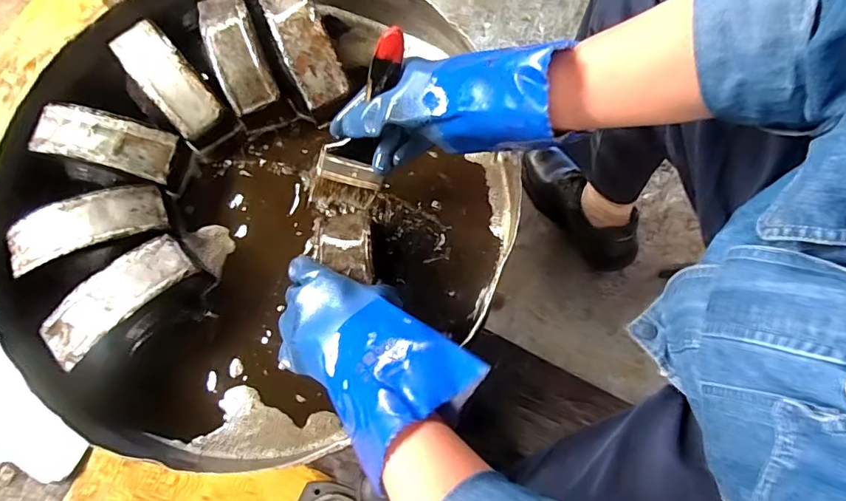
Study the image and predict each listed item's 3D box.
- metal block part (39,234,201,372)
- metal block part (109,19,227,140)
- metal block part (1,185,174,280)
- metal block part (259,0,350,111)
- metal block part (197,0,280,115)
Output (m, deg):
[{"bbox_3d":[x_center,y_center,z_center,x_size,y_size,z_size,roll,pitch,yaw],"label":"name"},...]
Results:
[{"bbox_3d":[-0.322,0.049,0.498,0.158,0.025,0.060,-39,78,-9],"label":"metal block part"},{"bbox_3d":[-0.309,-0.210,0.569,0.059,0.036,0.159,-41,78,-9],"label":"metal block part"},{"bbox_3d":[-0.373,-0.026,0.523,0.161,0.031,0.060,-18,76,-4],"label":"metal block part"},{"bbox_3d":[-0.144,-0.249,0.567,0.057,0.035,0.157,-24,76,-6],"label":"metal block part"},{"bbox_3d":[-0.227,-0.245,0.574,0.060,0.033,0.160,-21,76,-5],"label":"metal block part"}]

